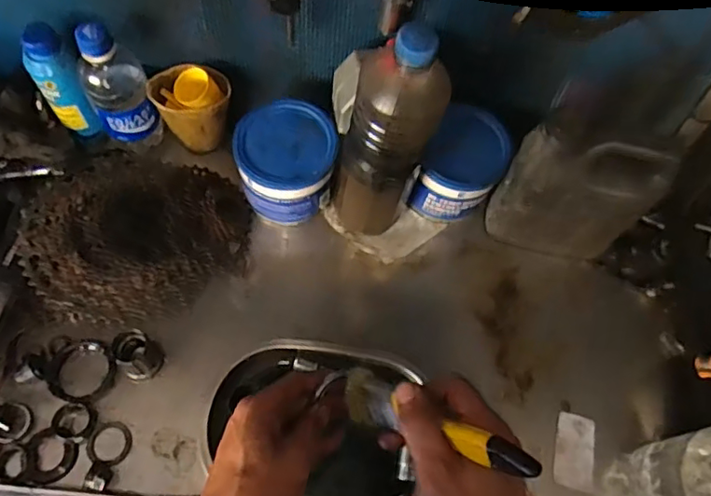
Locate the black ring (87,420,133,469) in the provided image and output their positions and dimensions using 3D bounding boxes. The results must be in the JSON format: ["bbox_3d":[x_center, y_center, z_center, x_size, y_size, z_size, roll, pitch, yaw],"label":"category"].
[{"bbox_3d":[-0.225,0.181,0.536,0.039,0.008,0.040,2,64,-3],"label":"black ring"}]

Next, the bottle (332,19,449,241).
[{"bbox_3d":[0.028,-0.100,0.545,0.087,0.275,0.082,12,64,2],"label":"bottle"}]

